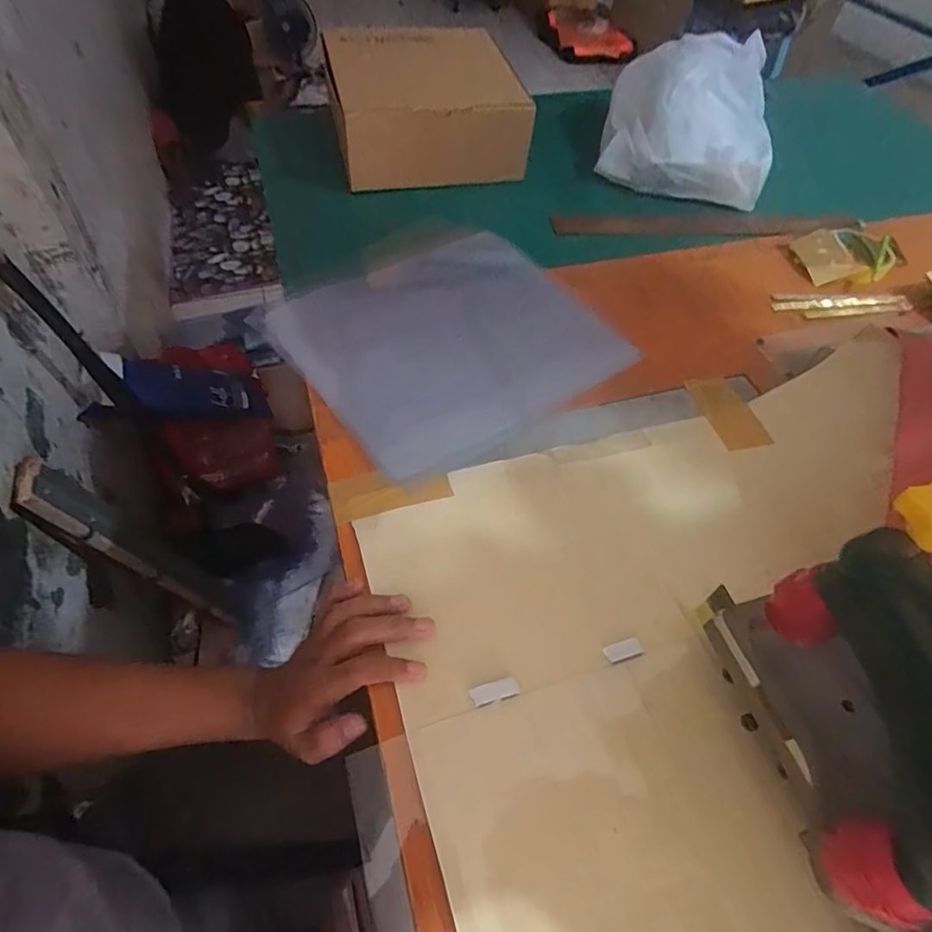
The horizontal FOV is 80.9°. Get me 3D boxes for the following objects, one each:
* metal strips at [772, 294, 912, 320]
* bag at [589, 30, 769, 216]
[{"bbox_3d":[0.460,-0.197,0.666,0.176,0.008,0.037,-3,54,-8],"label":"metal strips"},{"bbox_3d":[0.323,-0.502,0.793,0.227,0.153,0.201,12,55,6],"label":"bag"}]

